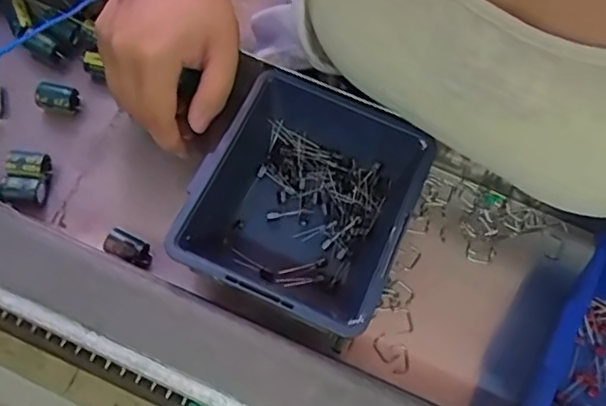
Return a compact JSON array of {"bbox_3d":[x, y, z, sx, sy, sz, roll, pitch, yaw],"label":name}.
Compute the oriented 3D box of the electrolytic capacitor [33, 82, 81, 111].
[{"bbox_3d":[-0.168,-0.072,0.420,0.026,0.016,0.018,8,73,0],"label":"electrolytic capacitor"}]

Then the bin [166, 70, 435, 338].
[{"bbox_3d":[0.001,0.000,0.383,0.120,0.066,0.137,24,74,5],"label":"bin"}]

